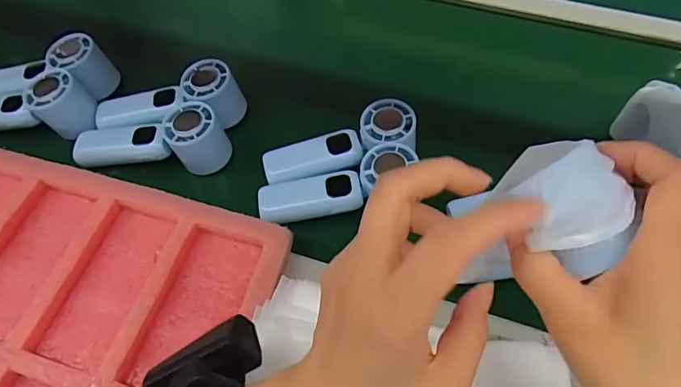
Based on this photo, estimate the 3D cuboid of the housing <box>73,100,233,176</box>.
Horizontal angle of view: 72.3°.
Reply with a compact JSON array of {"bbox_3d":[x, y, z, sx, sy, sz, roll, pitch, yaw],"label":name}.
[{"bbox_3d":[-0.190,-0.056,0.471,0.149,0.052,0.052,-1,59,0],"label":"housing"}]

